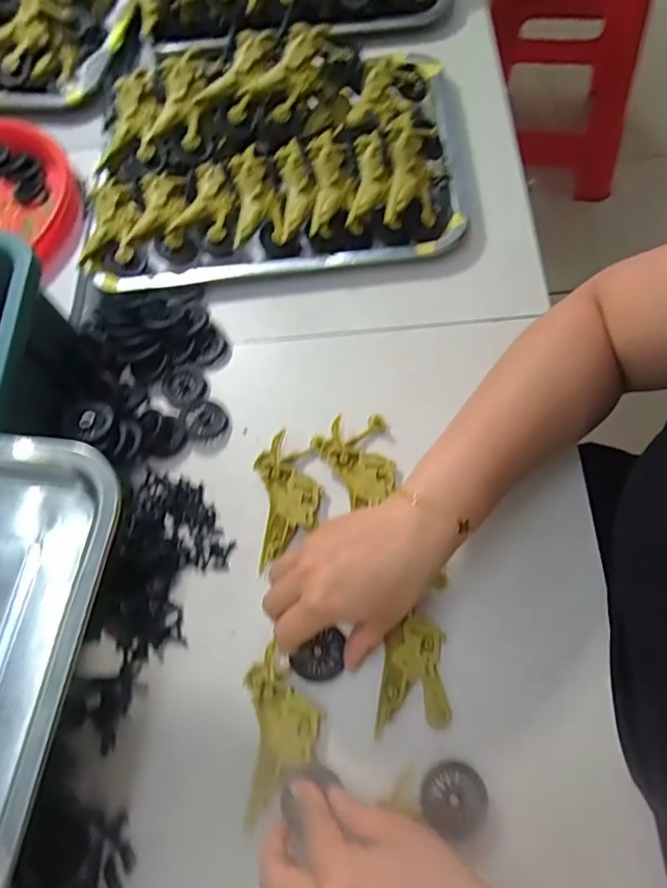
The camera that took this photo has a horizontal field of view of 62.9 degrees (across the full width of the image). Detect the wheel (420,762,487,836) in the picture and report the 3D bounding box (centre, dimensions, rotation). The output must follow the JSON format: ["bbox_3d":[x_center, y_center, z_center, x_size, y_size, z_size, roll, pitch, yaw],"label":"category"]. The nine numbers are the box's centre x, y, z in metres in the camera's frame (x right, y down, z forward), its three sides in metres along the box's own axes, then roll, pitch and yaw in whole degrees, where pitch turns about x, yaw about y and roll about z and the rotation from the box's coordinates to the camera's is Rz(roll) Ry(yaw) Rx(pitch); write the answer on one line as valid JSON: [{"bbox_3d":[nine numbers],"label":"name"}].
[{"bbox_3d":[0.069,0.203,0.314,0.035,0.009,0.035,-3,68,7],"label":"wheel"}]

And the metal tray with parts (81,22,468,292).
[{"bbox_3d":[-0.062,-0.273,0.506,0.348,0.073,0.242,-6,67,6],"label":"metal tray with parts"}]

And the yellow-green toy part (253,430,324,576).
[{"bbox_3d":[-0.034,0.040,0.403,0.047,0.008,0.098,-2,68,8],"label":"yellow-green toy part"}]

